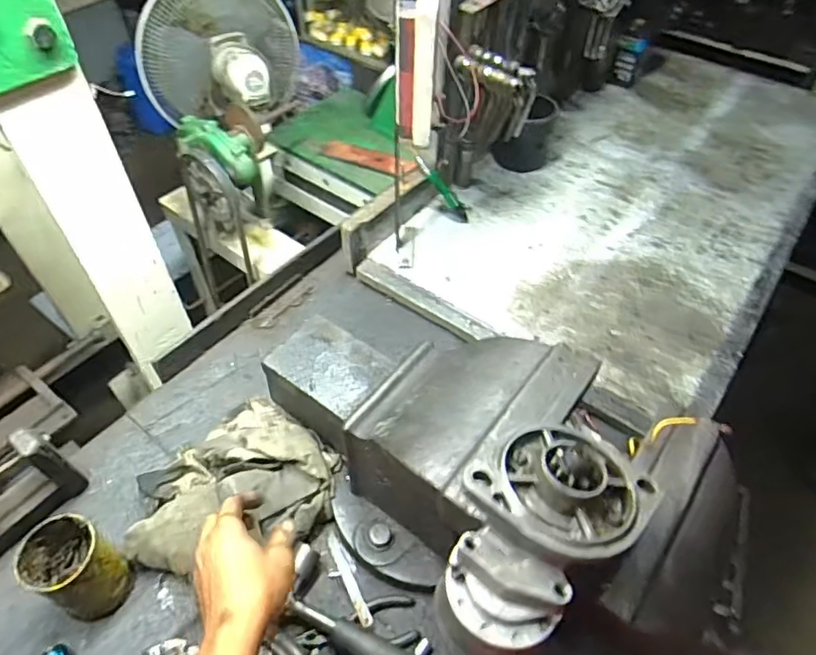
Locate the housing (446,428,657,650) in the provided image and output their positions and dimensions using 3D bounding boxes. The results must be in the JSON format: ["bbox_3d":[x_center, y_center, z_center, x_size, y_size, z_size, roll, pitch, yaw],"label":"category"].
[{"bbox_3d":[0.089,0.124,0.370,0.154,0.051,0.095,-33,58,-26],"label":"housing"}]

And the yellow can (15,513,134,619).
[{"bbox_3d":[-0.353,0.261,0.599,0.082,0.113,0.075,23,53,17],"label":"yellow can"}]

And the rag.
[{"bbox_3d":[-0.216,0.196,0.677,0.208,0.061,0.231,34,57,24],"label":"rag"}]

